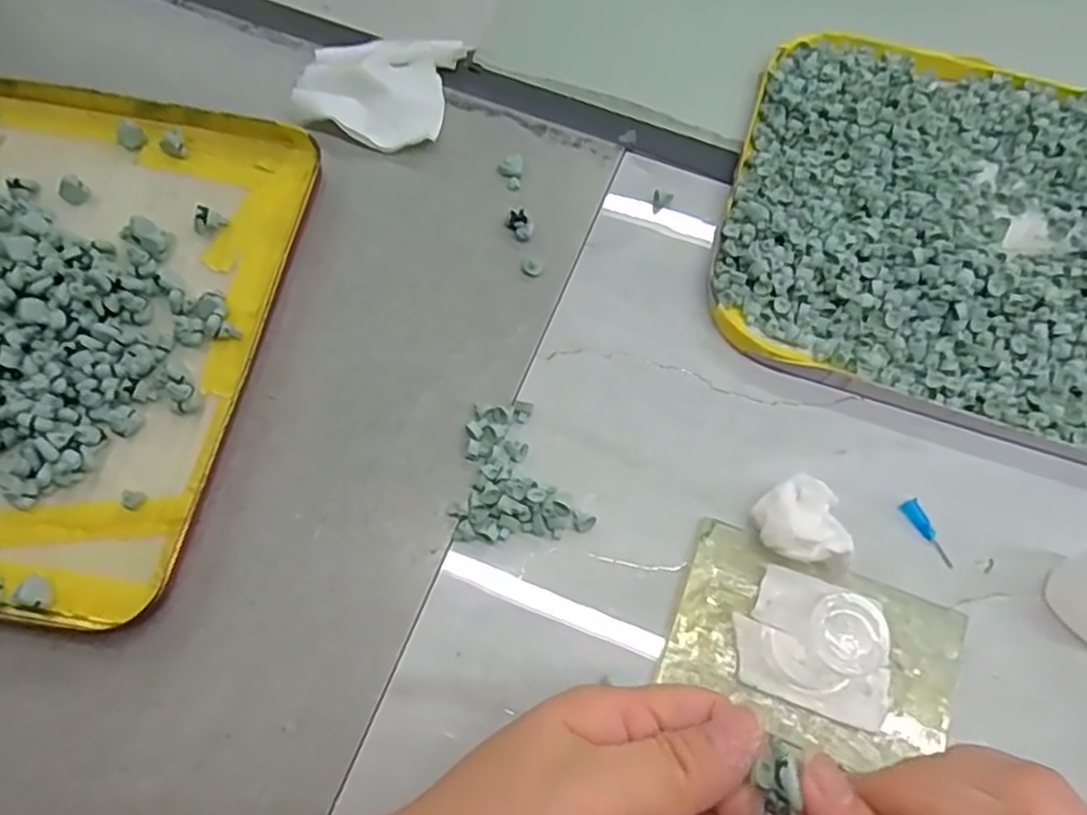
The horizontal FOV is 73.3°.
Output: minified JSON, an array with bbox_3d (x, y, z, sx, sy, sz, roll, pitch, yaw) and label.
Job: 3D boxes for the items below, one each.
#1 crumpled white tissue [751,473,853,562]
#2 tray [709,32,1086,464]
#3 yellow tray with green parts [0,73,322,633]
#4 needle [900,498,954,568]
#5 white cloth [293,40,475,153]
[{"bbox_3d":[0.100,0.046,0.290,0.031,0.020,0.033,-5,68,-4],"label":"crumpled white tissue"},{"bbox_3d":[0.227,-0.079,0.346,0.270,0.021,0.203,18,68,6],"label":"tray"},{"bbox_3d":[-0.246,-0.045,0.321,0.254,0.024,0.242,9,68,2],"label":"yellow tray with green parts"},{"bbox_3d":[0.158,0.051,0.298,0.007,0.004,0.030,-27,71,-12],"label":"needle"},{"bbox_3d":[-0.085,-0.165,0.371,0.074,0.010,0.070,7,67,1],"label":"white cloth"}]

